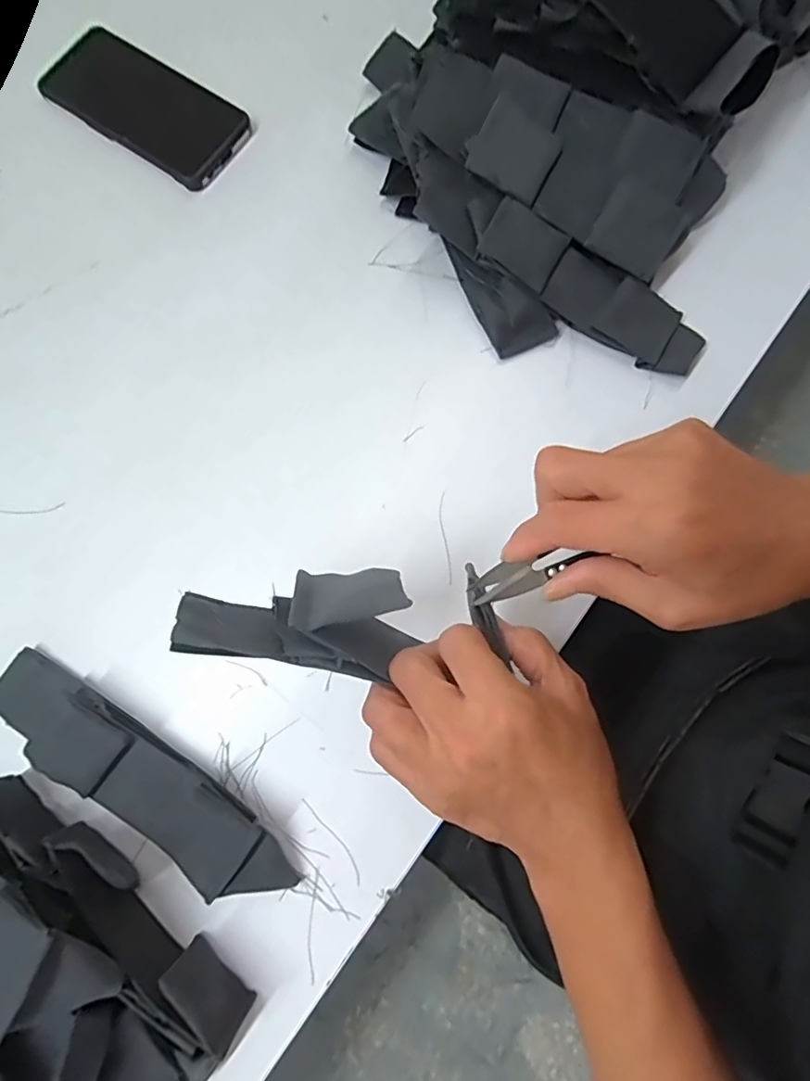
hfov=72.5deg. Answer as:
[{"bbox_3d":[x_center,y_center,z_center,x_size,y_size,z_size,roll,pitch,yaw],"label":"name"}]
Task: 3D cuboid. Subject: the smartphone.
[{"bbox_3d":[-0.211,-0.353,0.446,0.171,0.012,0.083,33,80,7],"label":"smartphone"}]

